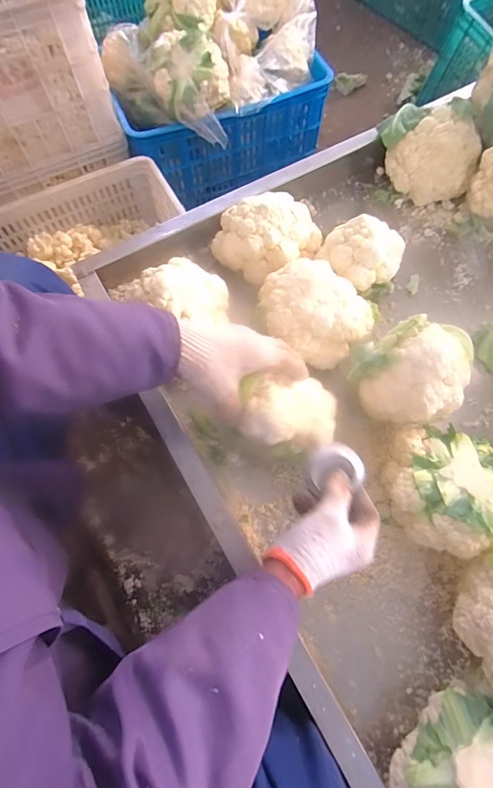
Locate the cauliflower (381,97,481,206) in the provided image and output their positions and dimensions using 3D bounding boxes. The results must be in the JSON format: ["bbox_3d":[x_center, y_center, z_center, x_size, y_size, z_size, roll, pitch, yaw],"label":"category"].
[{"bbox_3d":[0.322,-0.428,0.693,0.170,0.101,0.119,30,73,11],"label":"cauliflower"}]

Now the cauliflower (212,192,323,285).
[{"bbox_3d":[0.034,-0.252,0.625,0.138,0.080,0.131,-41,74,-13],"label":"cauliflower"}]

